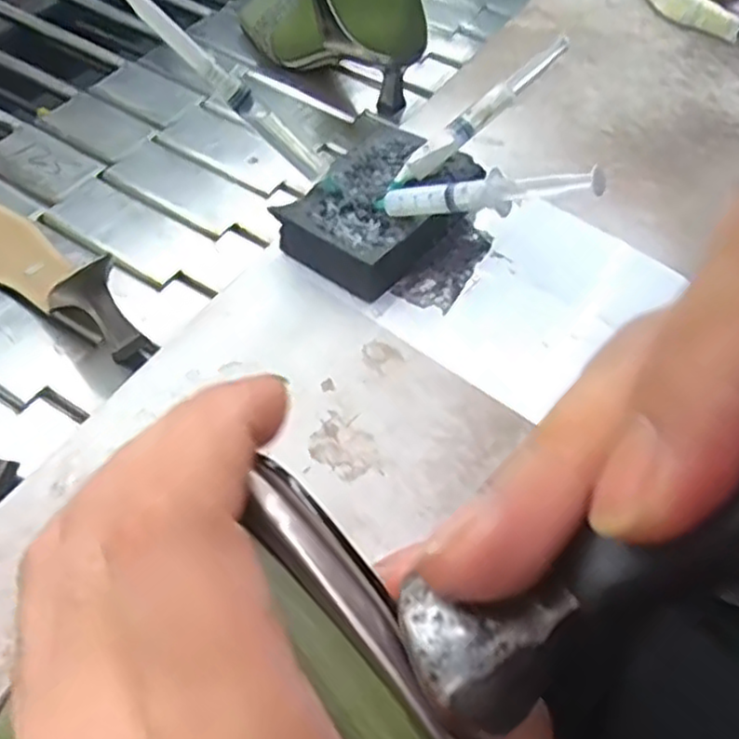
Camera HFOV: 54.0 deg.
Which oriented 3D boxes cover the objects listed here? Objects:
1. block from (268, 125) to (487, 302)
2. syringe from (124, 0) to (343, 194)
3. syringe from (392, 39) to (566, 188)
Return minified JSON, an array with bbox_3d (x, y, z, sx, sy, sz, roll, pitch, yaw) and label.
[{"bbox_3d":[0.011,-0.106,0.484,0.089,0.037,0.131,33,57,19],"label":"block"},{"bbox_3d":[-0.080,-0.166,0.431,0.170,0.015,0.020,39,49,-24],"label":"syringe"},{"bbox_3d":[0.072,-0.166,0.477,0.143,0.021,0.016,-40,62,2],"label":"syringe"}]

